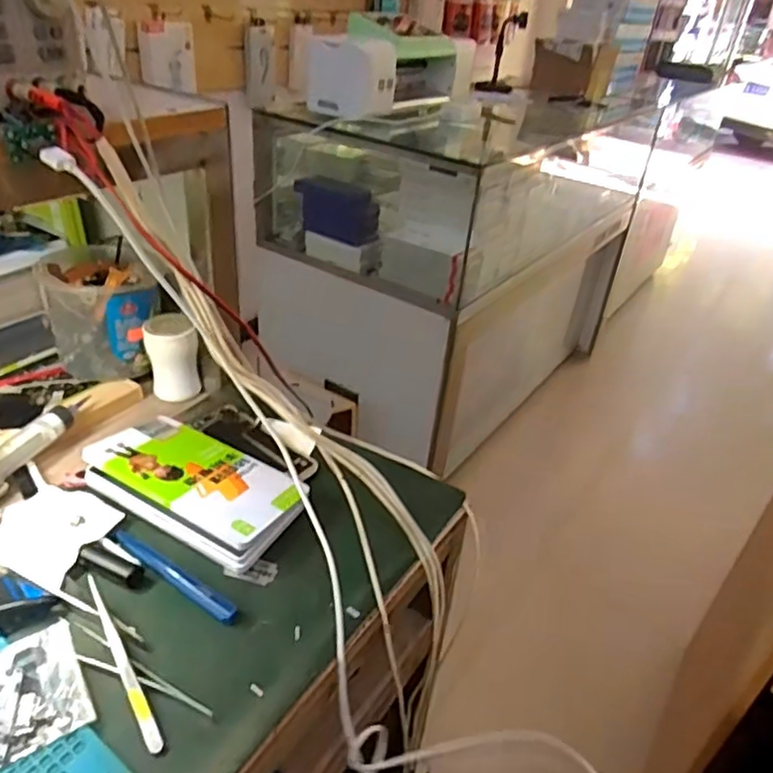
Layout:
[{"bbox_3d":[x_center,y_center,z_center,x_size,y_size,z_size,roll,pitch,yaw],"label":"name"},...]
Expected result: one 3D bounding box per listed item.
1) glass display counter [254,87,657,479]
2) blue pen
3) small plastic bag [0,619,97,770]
[{"bbox_3d":[0.252,-0.358,1.859,0.556,0.930,1.260,25,38,27],"label":"glass display counter"},{"bbox_3d":[-0.164,0.143,0.479,0.131,0.009,0.015,23,38,26],"label":"blue pen"},{"bbox_3d":[-0.226,0.194,0.392,0.065,0.010,0.069,-21,57,-28],"label":"small plastic bag"}]

